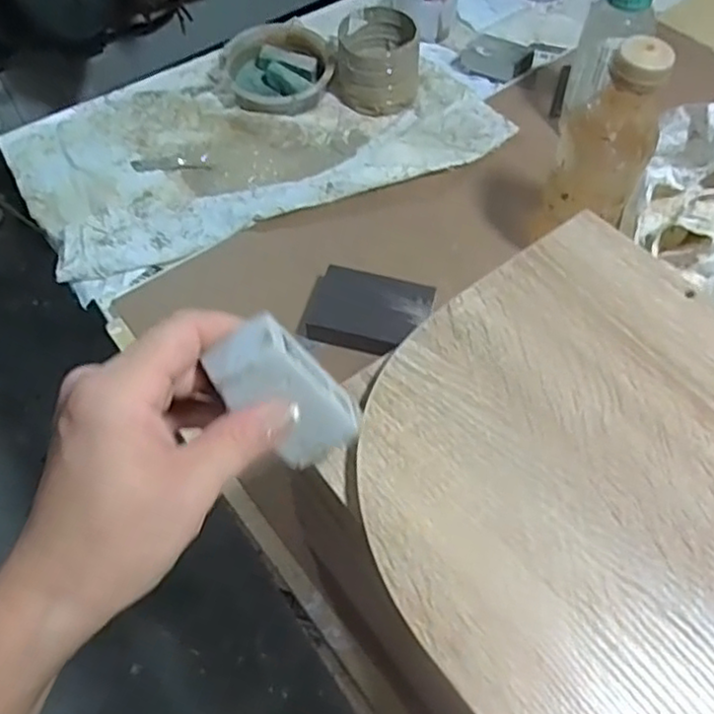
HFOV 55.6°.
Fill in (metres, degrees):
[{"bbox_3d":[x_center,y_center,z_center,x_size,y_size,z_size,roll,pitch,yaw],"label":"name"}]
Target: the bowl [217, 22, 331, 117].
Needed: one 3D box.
[{"bbox_3d":[-0.095,-0.335,0.793,0.118,0.043,0.122,-1,57,1],"label":"bowl"}]

